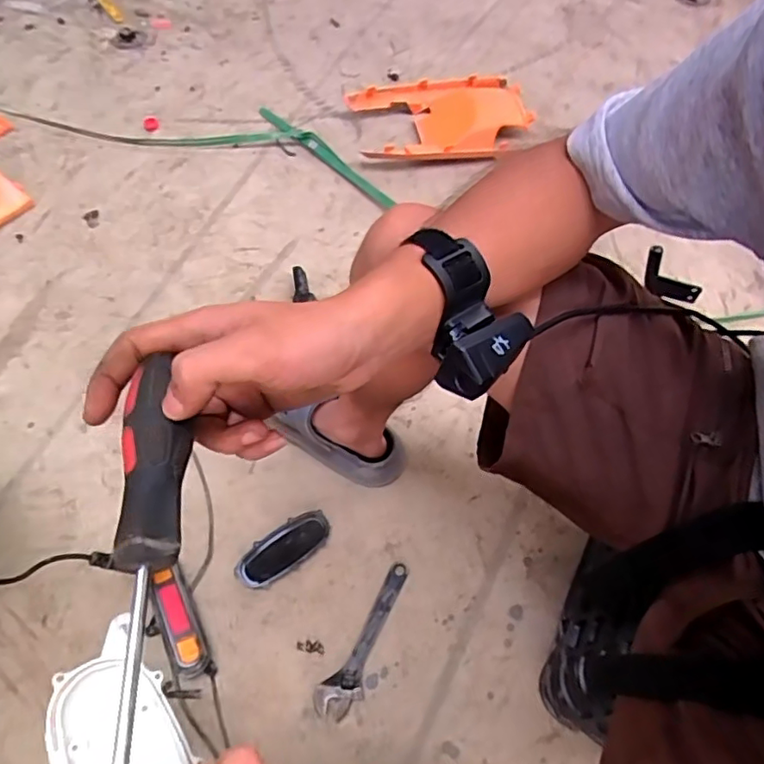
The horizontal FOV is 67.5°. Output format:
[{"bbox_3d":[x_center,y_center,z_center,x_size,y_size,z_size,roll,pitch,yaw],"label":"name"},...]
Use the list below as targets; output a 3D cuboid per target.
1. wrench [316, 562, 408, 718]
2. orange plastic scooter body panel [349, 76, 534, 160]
[{"bbox_3d":[-0.015,0.320,0.710,0.047,0.014,0.192,29,63,17],"label":"wrench"},{"bbox_3d":[0.129,-0.592,1.271,0.386,0.044,0.291,-7,58,-3],"label":"orange plastic scooter body panel"}]

